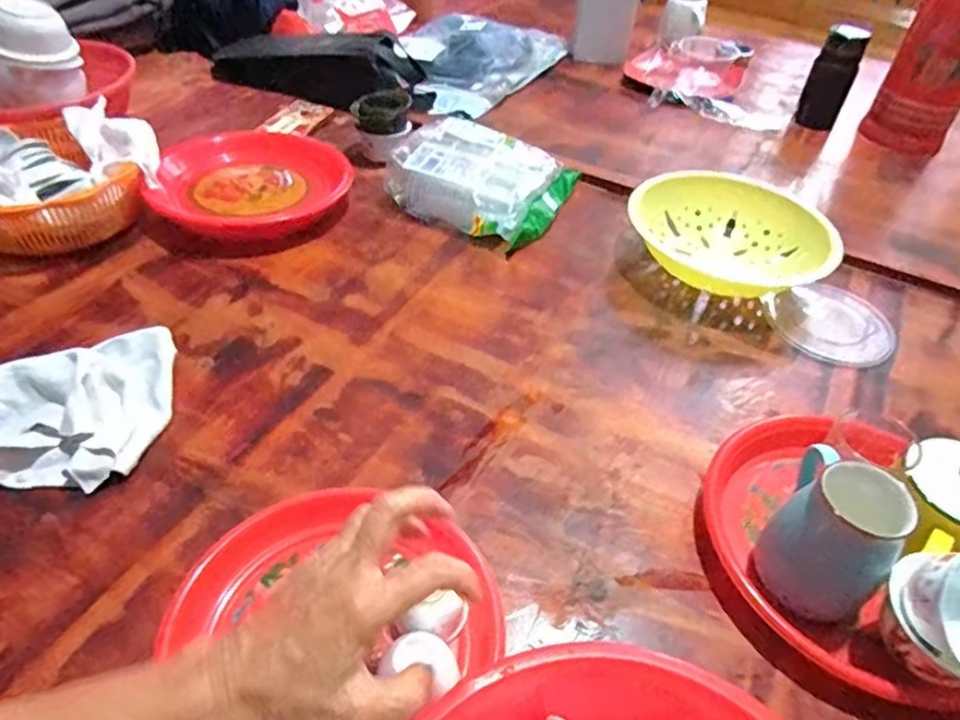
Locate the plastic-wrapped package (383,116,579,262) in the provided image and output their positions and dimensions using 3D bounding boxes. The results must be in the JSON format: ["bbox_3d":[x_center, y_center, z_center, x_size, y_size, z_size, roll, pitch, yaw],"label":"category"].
[{"bbox_3d":[0.008,-0.254,0.890,0.216,0.072,0.204,23,48,18],"label":"plastic-wrapped package"}]

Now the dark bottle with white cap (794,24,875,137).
[{"bbox_3d":[0.593,-0.471,1.097,0.068,0.153,0.067,26,49,20],"label":"dark bottle with white cap"}]

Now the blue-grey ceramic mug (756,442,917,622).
[{"bbox_3d":[0.260,0.132,0.485,0.079,0.114,0.096,30,49,24],"label":"blue-grey ceramic mug"}]

